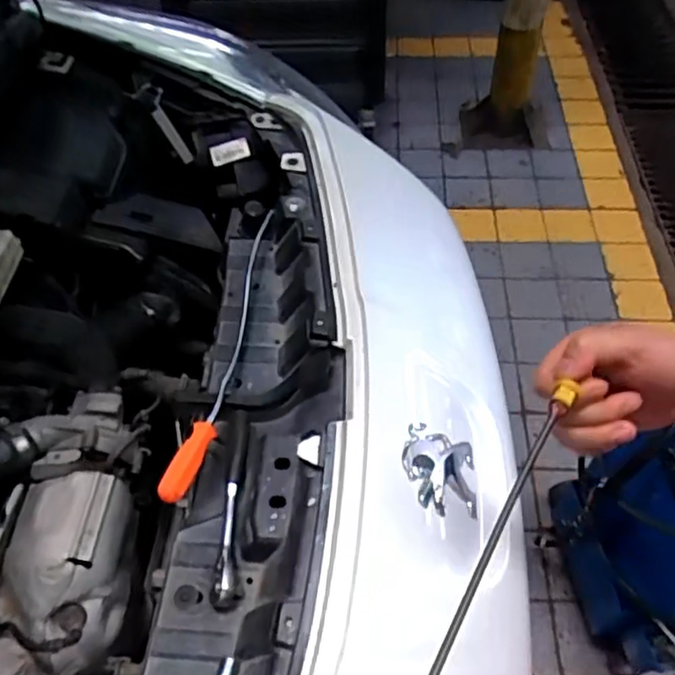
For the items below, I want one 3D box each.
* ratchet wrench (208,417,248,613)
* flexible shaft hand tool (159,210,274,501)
[{"bbox_3d":[-0.103,0.166,0.646,0.022,0.029,0.198,0,53,3],"label":"ratchet wrench"},{"bbox_3d":[-0.126,-0.001,0.753,0.031,0.063,0.423,4,53,6],"label":"flexible shaft hand tool"}]

